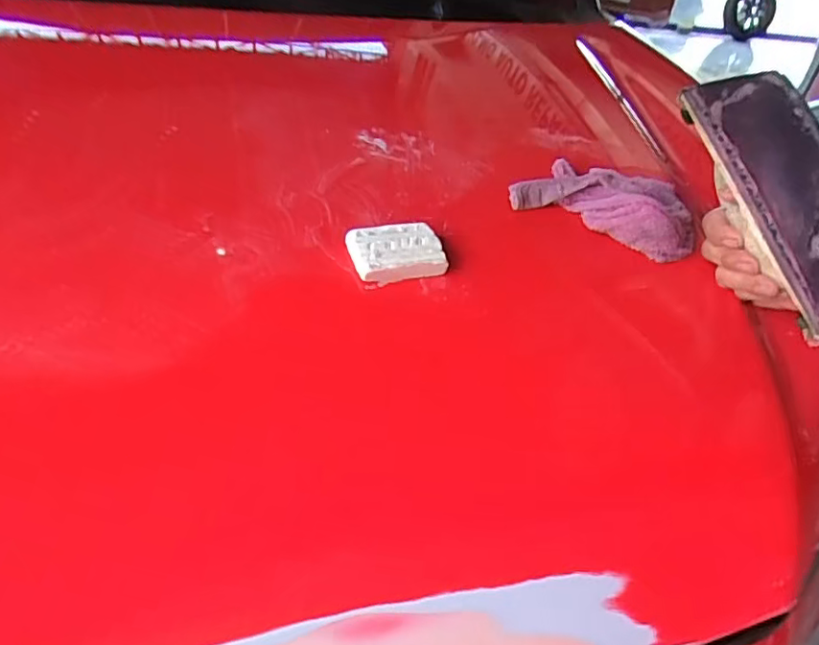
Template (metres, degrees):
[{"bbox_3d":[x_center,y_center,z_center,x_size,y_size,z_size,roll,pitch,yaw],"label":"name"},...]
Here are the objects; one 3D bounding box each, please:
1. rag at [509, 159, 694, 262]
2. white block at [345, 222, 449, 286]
[{"bbox_3d":[0.192,-0.120,0.567,0.176,0.050,0.110,16,40,8],"label":"rag"},{"bbox_3d":[-0.010,-0.056,0.459,0.071,0.018,0.049,-8,56,-20],"label":"white block"}]

